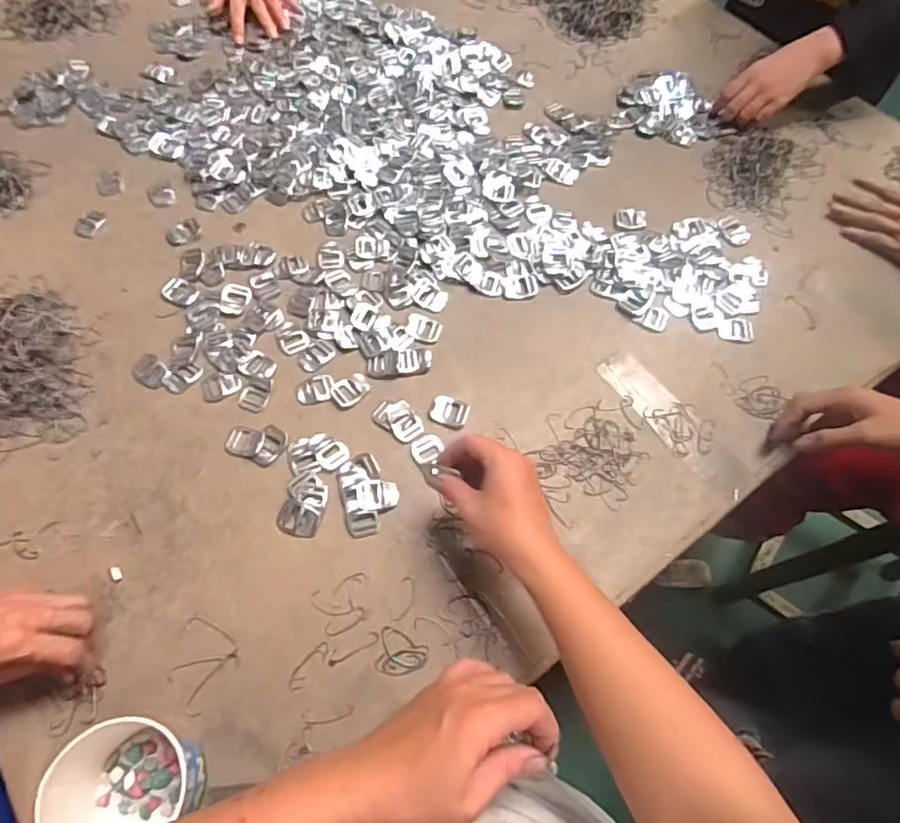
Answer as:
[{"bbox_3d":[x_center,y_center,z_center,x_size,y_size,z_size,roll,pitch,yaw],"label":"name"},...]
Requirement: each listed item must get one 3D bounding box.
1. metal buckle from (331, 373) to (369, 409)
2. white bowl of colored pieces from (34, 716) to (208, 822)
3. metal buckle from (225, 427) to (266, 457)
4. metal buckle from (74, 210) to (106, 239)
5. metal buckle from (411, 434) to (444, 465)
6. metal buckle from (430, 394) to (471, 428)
[{"bbox_3d":[-0.102,-0.022,0.610,0.038,0.004,0.031,-27,67,-13],"label":"metal buckle"},{"bbox_3d":[-0.229,0.268,0.433,0.091,0.072,0.083,0,64,0],"label":"white bowl of colored pieces"},{"bbox_3d":[-0.202,0.029,0.583,0.038,0.004,0.030,10,65,4],"label":"metal buckle"},{"bbox_3d":[-0.425,-0.222,0.700,0.030,0.004,0.040,20,66,9],"label":"metal buckle"},{"bbox_3d":[-0.022,0.036,0.583,0.030,0.004,0.028,-21,66,-10],"label":"metal buckle"},{"bbox_3d":[0.000,0.001,0.602,0.038,0.004,0.031,20,66,9],"label":"metal buckle"}]

